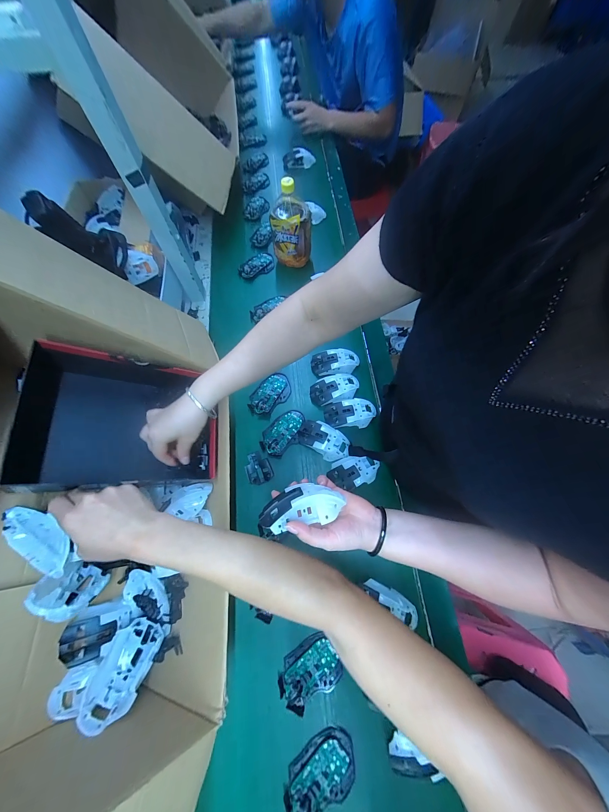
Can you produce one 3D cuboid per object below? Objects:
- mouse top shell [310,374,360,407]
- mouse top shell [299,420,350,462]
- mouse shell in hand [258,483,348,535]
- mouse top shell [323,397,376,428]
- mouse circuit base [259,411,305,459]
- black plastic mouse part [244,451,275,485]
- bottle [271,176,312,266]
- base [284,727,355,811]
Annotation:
[{"bbox_3d":[0.069,-0.045,0.599,0.114,0.027,0.064,-13,70,-4],"label":"mouse top shell"},{"bbox_3d":[0.042,0.070,0.557,0.113,0.028,0.065,28,72,11],"label":"mouse top shell"},{"bbox_3d":[-0.004,0.129,0.341,0.105,0.044,0.051,-9,69,-2],"label":"mouse shell in hand"},{"bbox_3d":[0.103,0.012,0.579,0.115,0.030,0.063,-8,69,-2],"label":"mouse top shell"},{"bbox_3d":[-0.047,0.058,0.574,0.112,0.018,0.068,-39,73,-13],"label":"mouse circuit base"},{"bbox_3d":[-0.100,0.133,0.558,0.052,0.013,0.065,-24,71,-8],"label":"black plastic mouse part"},{"bbox_3d":[-0.035,-0.474,0.688,0.102,0.198,0.081,-4,69,-1],"label":"bottle"},{"bbox_3d":[0.025,0.552,0.386,0.112,0.023,0.070,-31,72,-10],"label":"base"}]

